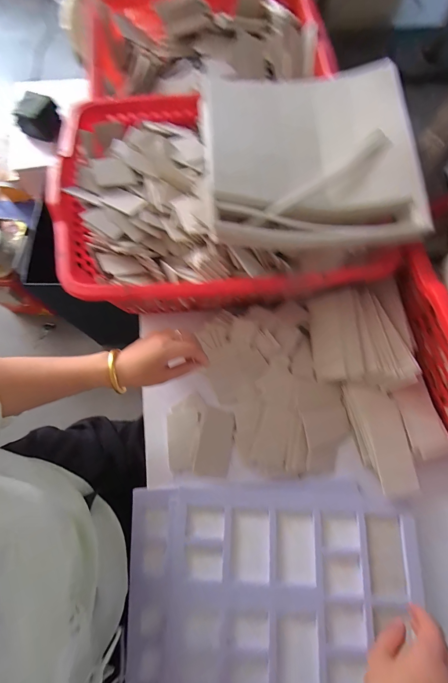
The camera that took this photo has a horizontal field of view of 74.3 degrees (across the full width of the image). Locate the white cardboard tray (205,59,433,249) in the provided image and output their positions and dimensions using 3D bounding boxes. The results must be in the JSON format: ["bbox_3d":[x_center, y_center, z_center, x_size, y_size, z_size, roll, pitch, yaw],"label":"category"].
[{"bbox_3d":[0.115,-0.263,0.420,0.280,0.064,0.279,-2,73,-1],"label":"white cardboard tray"}]

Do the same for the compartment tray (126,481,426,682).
[{"bbox_3d":[0.072,0.419,0.384,0.395,0.044,0.422,-2,68,-2],"label":"compartment tray"}]

